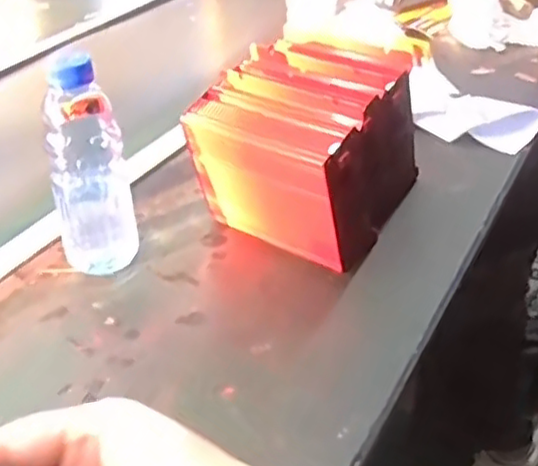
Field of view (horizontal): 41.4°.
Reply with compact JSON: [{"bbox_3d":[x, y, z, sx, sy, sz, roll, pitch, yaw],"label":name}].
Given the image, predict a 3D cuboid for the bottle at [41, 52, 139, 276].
[{"bbox_3d":[-0.170,-0.060,0.674,0.066,0.213,0.060,2,34,7],"label":"bottle"}]

